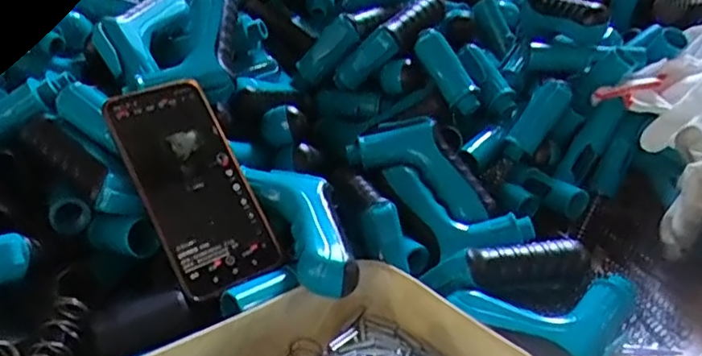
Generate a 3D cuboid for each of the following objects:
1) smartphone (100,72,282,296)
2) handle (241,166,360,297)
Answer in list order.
[{"bbox_3d":[-0.116,0.003,0.453,0.080,0.162,0.011,-23,-12,-32],"label":"smartphone"},{"bbox_3d":[-0.032,0.033,0.456,0.057,0.030,0.122,-17,51,-22],"label":"handle"}]

